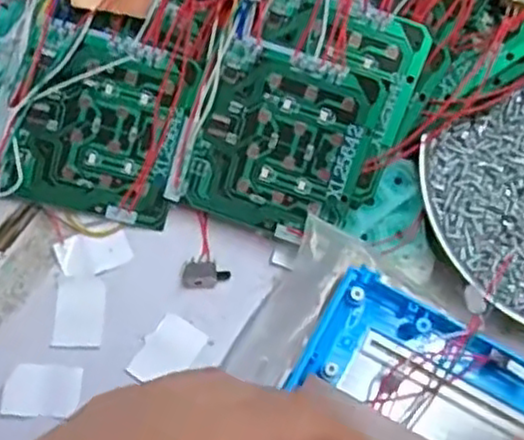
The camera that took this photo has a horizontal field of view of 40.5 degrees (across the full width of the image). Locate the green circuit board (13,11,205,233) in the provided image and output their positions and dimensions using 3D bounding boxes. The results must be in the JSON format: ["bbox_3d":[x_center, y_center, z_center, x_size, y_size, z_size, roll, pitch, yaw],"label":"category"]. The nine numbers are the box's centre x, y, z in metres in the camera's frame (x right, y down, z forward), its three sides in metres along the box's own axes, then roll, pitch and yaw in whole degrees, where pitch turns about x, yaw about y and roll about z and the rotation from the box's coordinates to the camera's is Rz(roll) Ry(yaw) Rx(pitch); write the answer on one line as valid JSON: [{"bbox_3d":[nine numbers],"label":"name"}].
[{"bbox_3d":[-0.063,-0.037,0.286,0.063,0.005,0.070,14,103,-15],"label":"green circuit board"}]

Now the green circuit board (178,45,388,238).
[{"bbox_3d":[0.007,-0.029,0.285,0.064,0.004,0.071,20,102,6],"label":"green circuit board"}]

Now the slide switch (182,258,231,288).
[{"bbox_3d":[-0.023,0.022,0.296,0.019,0.004,0.012,1,76,-2],"label":"slide switch"}]

